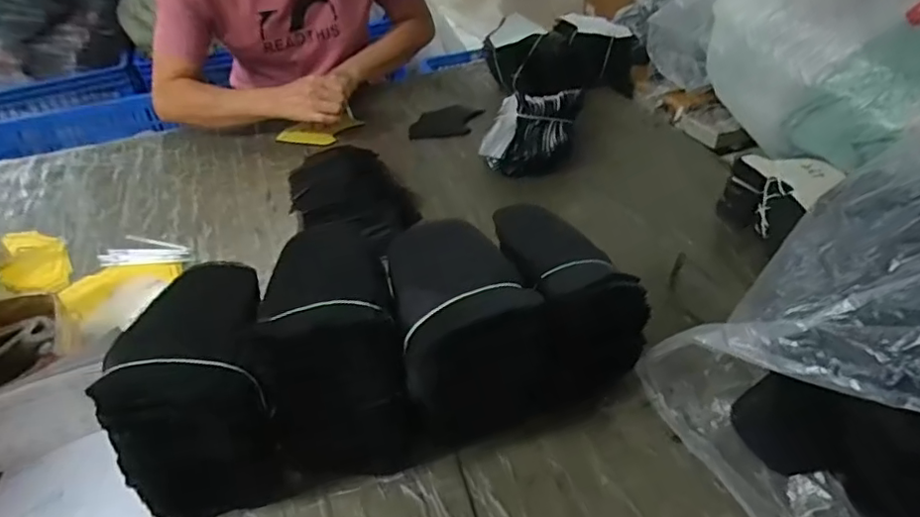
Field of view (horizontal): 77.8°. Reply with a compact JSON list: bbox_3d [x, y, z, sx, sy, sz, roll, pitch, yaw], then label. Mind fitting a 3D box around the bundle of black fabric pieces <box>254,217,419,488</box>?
[{"bbox_3d":[-0.108,0.092,0.500,0.114,0.184,0.147,-14,40,-8],"label":"bundle of black fabric pieces"}]

